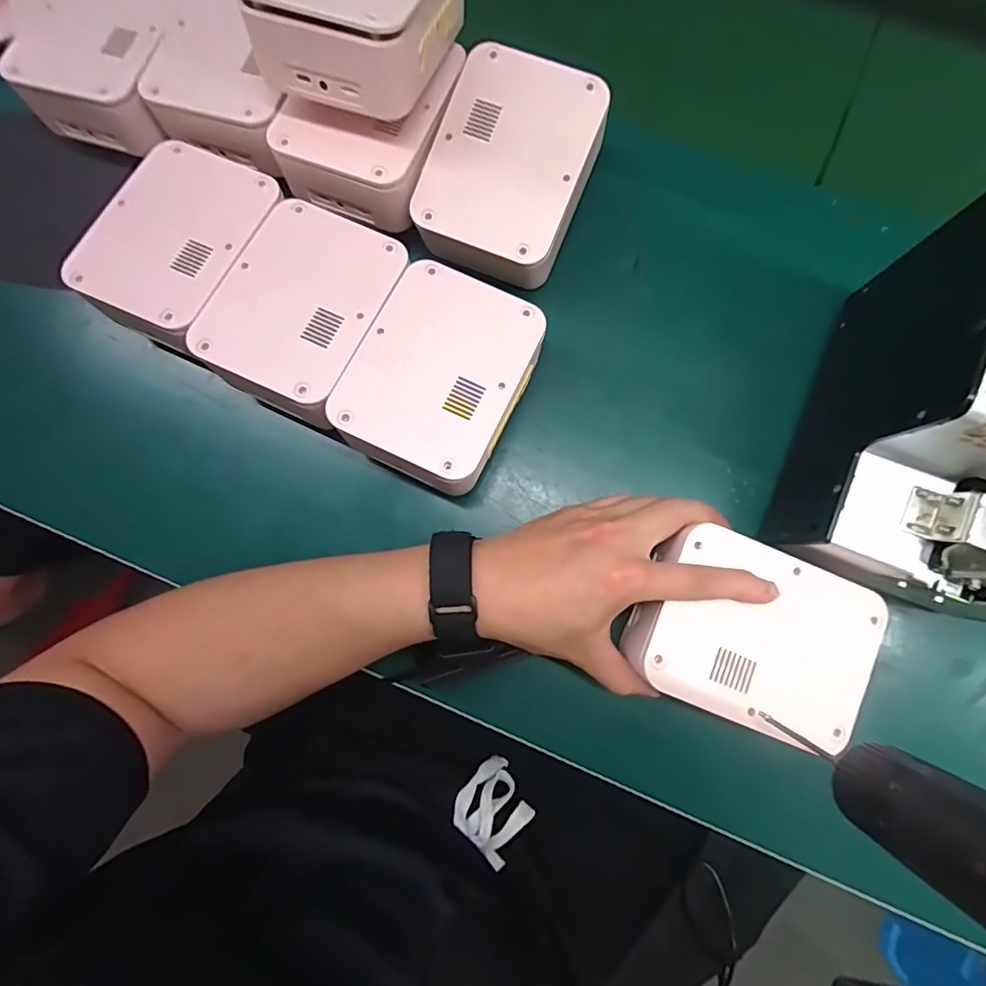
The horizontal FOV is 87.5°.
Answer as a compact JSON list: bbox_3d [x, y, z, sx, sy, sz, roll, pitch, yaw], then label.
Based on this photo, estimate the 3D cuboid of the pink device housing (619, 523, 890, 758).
[{"bbox_3d":[0.152,0.082,0.296,0.128,0.024,0.096,22,80,4],"label":"pink device housing"}]

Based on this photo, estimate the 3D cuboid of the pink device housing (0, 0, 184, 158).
[{"bbox_3d":[-0.277,-0.321,0.373,0.106,0.047,0.129,12,80,2],"label":"pink device housing"}]

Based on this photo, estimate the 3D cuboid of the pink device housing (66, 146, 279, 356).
[{"bbox_3d":[-0.210,-0.168,0.350,0.100,0.038,0.128,24,82,5],"label":"pink device housing"}]

